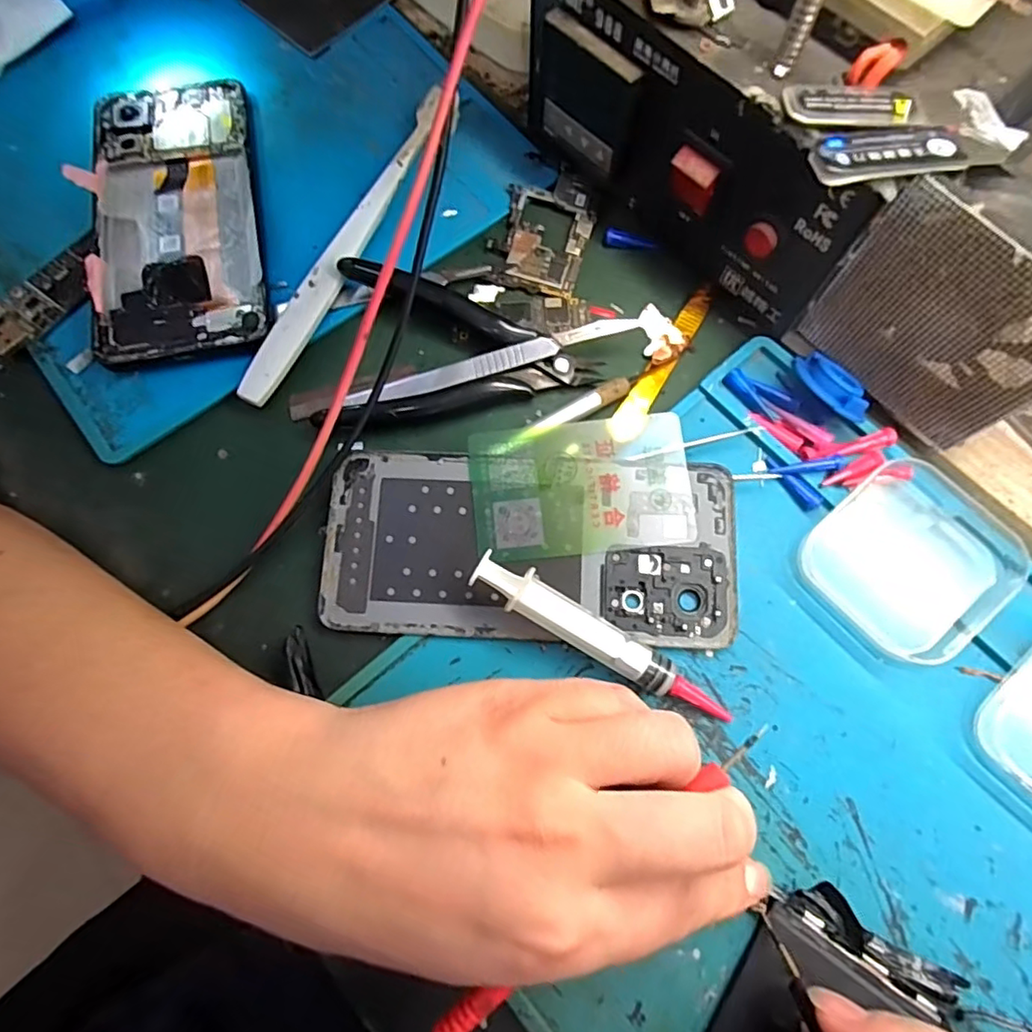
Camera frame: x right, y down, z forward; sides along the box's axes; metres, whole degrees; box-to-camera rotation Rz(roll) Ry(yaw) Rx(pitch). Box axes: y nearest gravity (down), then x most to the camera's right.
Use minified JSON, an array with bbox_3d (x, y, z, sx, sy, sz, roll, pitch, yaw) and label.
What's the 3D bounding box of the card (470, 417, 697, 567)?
[{"bbox_3d":[0.026,-0.011,0.237,0.084,0.004,0.053,-6,79,0],"label":"card"}]

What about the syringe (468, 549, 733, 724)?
[{"bbox_3d":[0.031,0.044,0.212,0.101,0.022,0.014,27,76,8],"label":"syringe"}]

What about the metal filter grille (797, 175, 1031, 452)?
[{"bbox_3d":[0.154,-0.063,0.214,0.004,0.082,0.086,-42,78,-13],"label":"metal filter grille"}]

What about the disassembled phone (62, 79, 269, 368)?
[{"bbox_3d":[-0.155,-0.139,0.271,0.069,0.016,0.150,-11,74,-3],"label":"disassembled phone"}]

